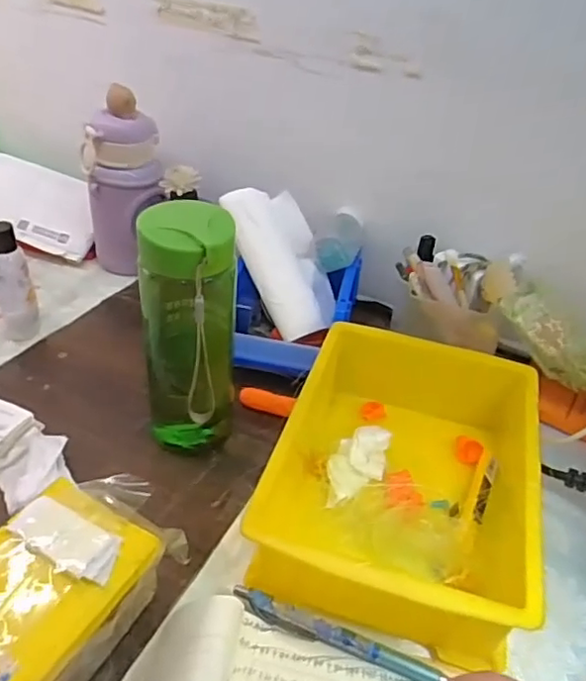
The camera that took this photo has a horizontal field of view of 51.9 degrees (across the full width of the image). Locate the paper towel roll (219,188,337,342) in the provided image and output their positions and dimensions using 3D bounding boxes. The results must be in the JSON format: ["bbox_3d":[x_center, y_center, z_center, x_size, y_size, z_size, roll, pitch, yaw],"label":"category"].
[{"bbox_3d":[-0.013,-0.077,0.615,0.084,0.053,0.162,-20,79,-25],"label":"paper towel roll"}]

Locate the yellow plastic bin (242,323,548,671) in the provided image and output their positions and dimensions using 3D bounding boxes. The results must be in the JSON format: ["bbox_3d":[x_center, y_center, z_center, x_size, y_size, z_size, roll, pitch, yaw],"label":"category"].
[{"bbox_3d":[0.086,0.089,0.461,0.178,0.070,0.262,12,37,10],"label":"yellow plastic bin"}]

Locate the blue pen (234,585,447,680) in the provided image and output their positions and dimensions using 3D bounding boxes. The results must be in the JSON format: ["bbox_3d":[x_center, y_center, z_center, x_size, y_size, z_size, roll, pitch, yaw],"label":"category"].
[{"bbox_3d":[0.024,0.184,0.376,0.131,0.011,0.012,15,38,14],"label":"blue pen"}]

